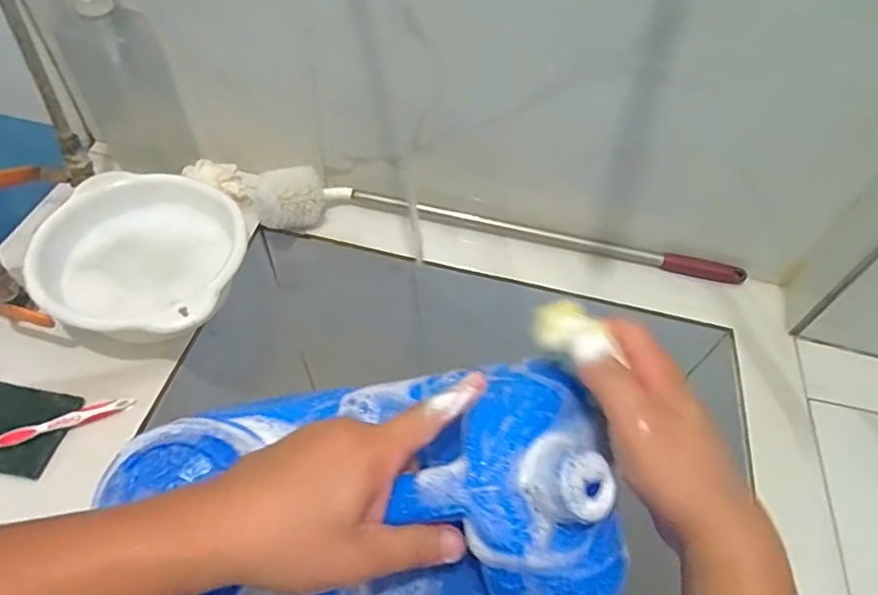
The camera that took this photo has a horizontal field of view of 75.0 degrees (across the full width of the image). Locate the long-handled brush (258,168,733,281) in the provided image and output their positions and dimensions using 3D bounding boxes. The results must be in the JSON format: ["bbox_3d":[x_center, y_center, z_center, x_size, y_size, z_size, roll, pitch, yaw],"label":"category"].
[{"bbox_3d":[0.070,-0.097,0.704,0.623,0.081,0.084,5,53,-2],"label":"long-handled brush"}]

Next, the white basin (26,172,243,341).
[{"bbox_3d":[-0.303,-0.042,0.597,0.198,0.065,0.185,3,53,-4],"label":"white basin"}]

